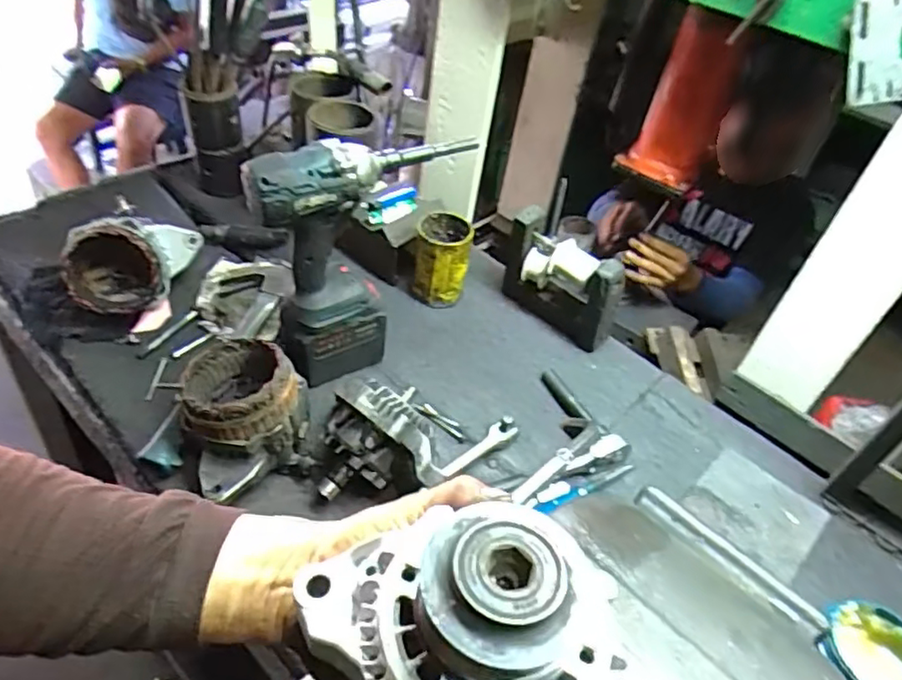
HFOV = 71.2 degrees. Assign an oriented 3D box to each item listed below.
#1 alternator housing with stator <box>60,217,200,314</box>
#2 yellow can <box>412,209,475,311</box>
[{"bbox_3d":[-0.394,-0.101,0.785,0.161,0.105,0.074,-21,51,-26],"label":"alternator housing with stator"},{"bbox_3d":[-0.013,-0.107,0.883,0.073,0.123,0.068,4,44,-4],"label":"yellow can"}]

